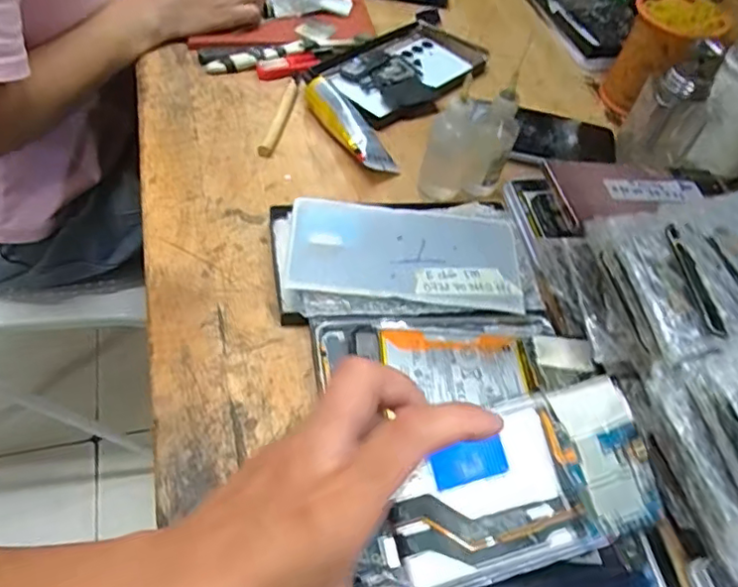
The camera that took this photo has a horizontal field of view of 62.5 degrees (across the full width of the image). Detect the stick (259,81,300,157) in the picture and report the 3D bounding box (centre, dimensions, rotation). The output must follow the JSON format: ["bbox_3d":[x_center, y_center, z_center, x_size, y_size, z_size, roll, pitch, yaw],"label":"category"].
[{"bbox_3d":[-0.081,-0.160,0.560,0.013,0.012,0.110,12,52,1],"label":"stick"}]

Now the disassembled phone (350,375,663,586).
[{"bbox_3d":[0.064,0.089,0.277,0.147,0.011,0.071,-12,77,-15],"label":"disassembled phone"}]

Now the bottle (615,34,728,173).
[{"bbox_3d":[0.274,-0.170,0.546,0.060,0.116,0.044,23,51,8],"label":"bottle"}]

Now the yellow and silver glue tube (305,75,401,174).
[{"bbox_3d":[-0.019,-0.152,0.542,0.033,0.041,0.113,-28,59,-21],"label":"yellow and silver glue tube"}]

